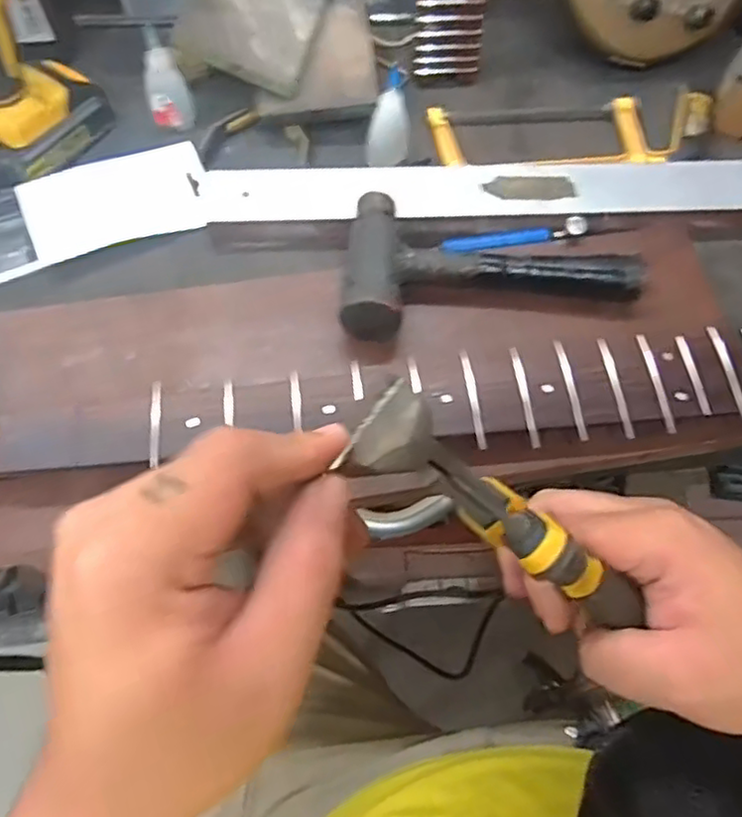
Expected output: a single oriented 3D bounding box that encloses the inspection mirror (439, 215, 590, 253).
[{"bbox_3d":[0.108,-0.130,0.496,0.104,0.018,0.016,-7,64,8],"label":"inspection mirror"}]

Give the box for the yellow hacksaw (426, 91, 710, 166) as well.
[{"bbox_3d":[0.172,-0.235,0.555,0.238,0.027,0.082,-5,65,-4],"label":"yellow hacksaw"}]

